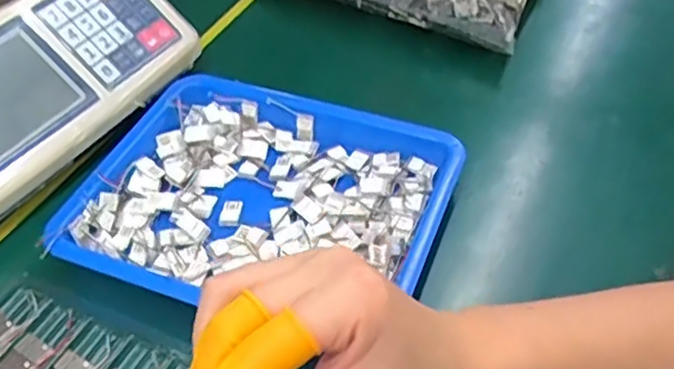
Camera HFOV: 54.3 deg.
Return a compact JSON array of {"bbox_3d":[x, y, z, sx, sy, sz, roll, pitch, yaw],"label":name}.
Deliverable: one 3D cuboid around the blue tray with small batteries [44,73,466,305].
[{"bbox_3d":[-0.045,0.008,0.406,0.209,0.027,0.166,17,50,15],"label":"blue tray with small batteries"}]

